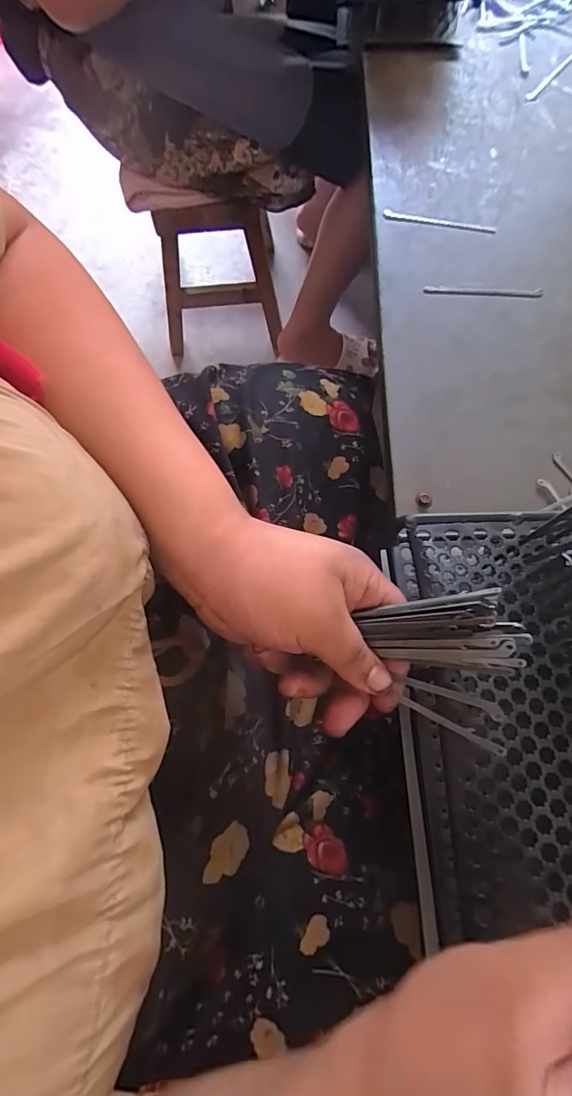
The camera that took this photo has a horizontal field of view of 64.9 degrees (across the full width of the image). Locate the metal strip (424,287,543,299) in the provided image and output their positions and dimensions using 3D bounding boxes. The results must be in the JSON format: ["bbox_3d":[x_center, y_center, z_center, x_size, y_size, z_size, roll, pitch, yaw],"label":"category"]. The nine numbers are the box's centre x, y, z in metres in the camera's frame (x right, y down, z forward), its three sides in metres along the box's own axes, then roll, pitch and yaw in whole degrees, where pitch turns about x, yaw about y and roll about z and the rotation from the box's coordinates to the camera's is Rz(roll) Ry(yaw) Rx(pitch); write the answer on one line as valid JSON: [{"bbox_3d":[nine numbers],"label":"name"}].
[{"bbox_3d":[0.190,-0.247,0.433,0.112,0.004,0.009,3,72,1],"label":"metal strip"}]

